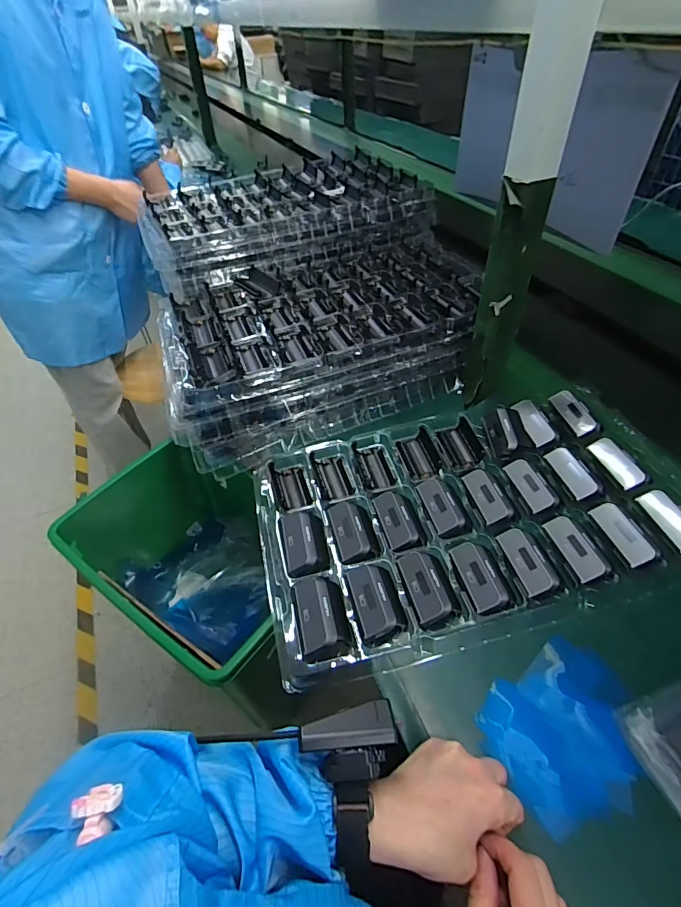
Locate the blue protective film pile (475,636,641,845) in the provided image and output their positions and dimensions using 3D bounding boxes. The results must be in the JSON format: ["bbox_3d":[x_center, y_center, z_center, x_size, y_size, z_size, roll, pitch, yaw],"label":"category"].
[{"bbox_3d":[0.199,0.240,0.384,0.133,0.028,0.110,-26,50,-21],"label":"blue protective film pile"}]

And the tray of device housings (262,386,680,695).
[{"bbox_3d":[0.148,0.042,0.547,0.495,0.042,0.350,-11,46,-7],"label":"tray of device housings"}]

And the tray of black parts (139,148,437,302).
[{"bbox_3d":[-0.114,-0.443,0.818,0.486,0.087,0.298,-24,49,-18],"label":"tray of black parts"}]

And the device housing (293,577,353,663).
[{"bbox_3d":[-0.019,0.164,0.442,0.051,0.020,0.075,-9,46,-6],"label":"device housing"}]

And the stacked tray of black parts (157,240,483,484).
[{"bbox_3d":[-0.026,-0.191,0.713,0.483,0.139,0.307,-16,47,-12],"label":"stacked tray of black parts"}]

